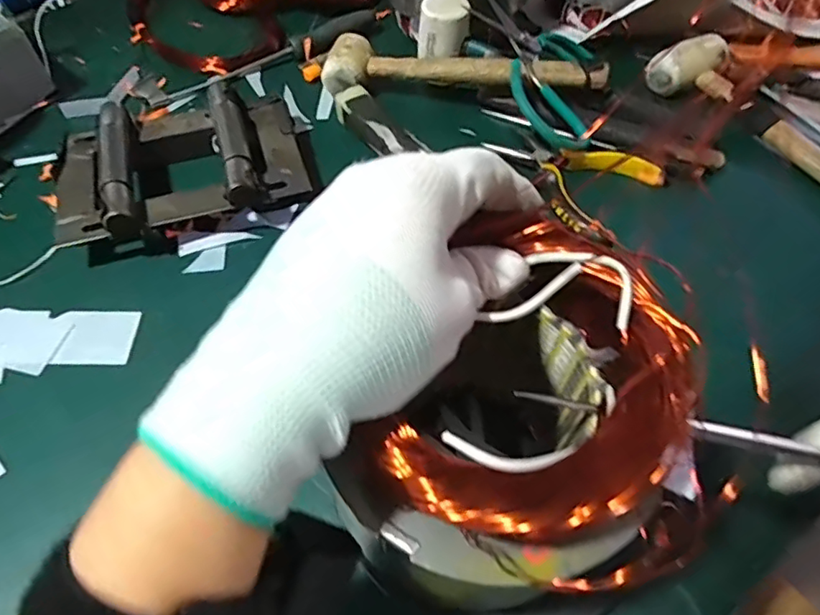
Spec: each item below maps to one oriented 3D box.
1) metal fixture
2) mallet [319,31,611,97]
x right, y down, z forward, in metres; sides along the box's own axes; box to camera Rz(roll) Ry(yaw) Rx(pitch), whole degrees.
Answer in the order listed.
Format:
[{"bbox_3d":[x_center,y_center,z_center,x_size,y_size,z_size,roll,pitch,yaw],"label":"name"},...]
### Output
[{"bbox_3d":[-0.189,-0.118,0.467,0.195,0.049,0.140,-15,58,-10],"label":"metal fixture"},{"bbox_3d":[0.047,-0.216,0.530,0.262,0.057,0.060,8,57,5],"label":"mallet"}]

